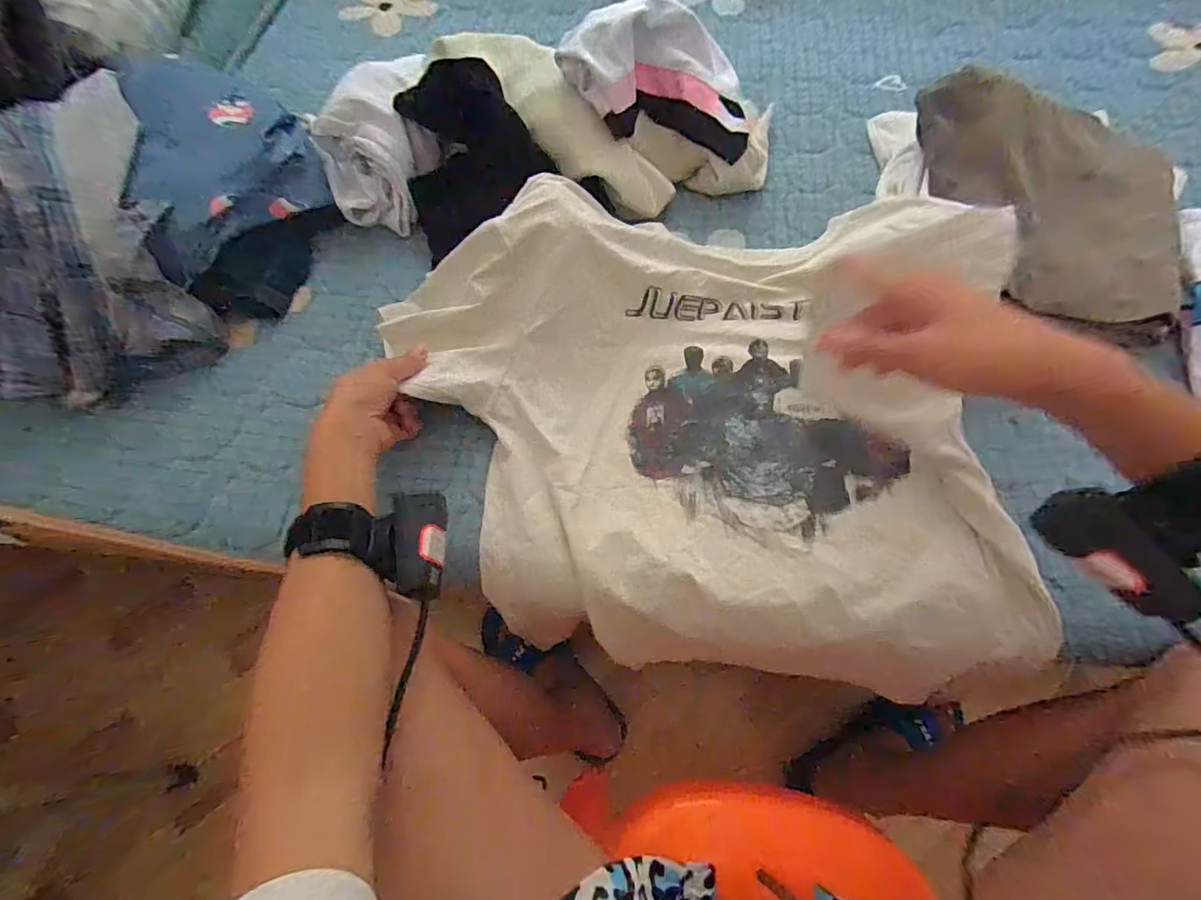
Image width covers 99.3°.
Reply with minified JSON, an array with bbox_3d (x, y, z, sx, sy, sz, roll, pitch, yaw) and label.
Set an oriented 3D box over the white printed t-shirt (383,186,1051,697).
[{"bbox_3d":[0.097,-0.049,0.480,0.550,0.144,0.451,4,67,4],"label":"white printed t-shirt"}]

